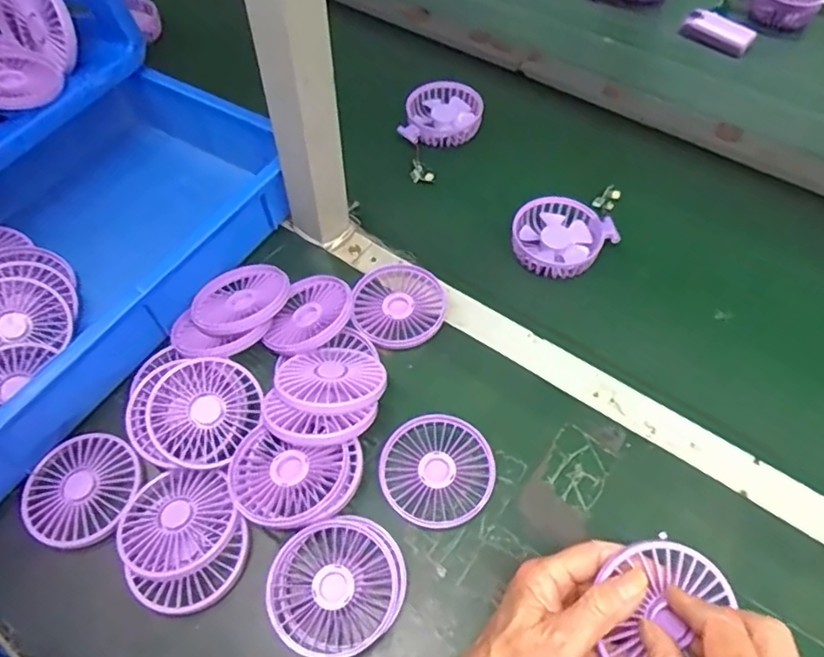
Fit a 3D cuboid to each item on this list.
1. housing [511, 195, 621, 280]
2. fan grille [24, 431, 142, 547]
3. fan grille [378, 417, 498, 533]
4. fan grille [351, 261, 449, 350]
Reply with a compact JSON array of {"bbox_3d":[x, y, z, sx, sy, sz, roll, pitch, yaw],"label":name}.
[{"bbox_3d":[0.151,-0.094,0.608,0.091,0.022,0.091,-1,55,2],"label":"housing"},{"bbox_3d":[-0.255,0.126,0.460,0.083,0.016,0.084,0,57,0],"label":"fan grille"},{"bbox_3d":[0.020,0.112,0.467,0.085,0.013,0.086,0,57,0],"label":"fan grille"},{"bbox_3d":[-0.011,-0.023,0.550,0.083,0.014,0.092,-1,57,-1],"label":"fan grille"}]

